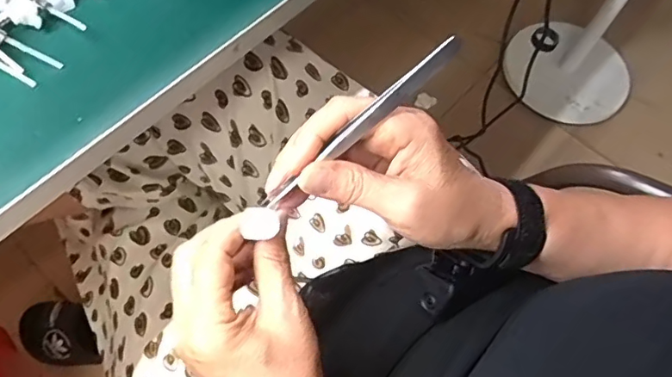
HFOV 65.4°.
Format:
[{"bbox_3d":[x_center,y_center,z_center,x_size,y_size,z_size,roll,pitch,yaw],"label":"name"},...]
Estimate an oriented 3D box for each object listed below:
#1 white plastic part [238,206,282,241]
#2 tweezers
[{"bbox_3d":[-0.041,0.019,0.284,0.022,0.005,0.017,-2,63,-4],"label":"white plastic part"},{"bbox_3d":[0.011,-0.031,0.275,0.135,0.012,0.006,-40,67,15],"label":"tweezers"}]

